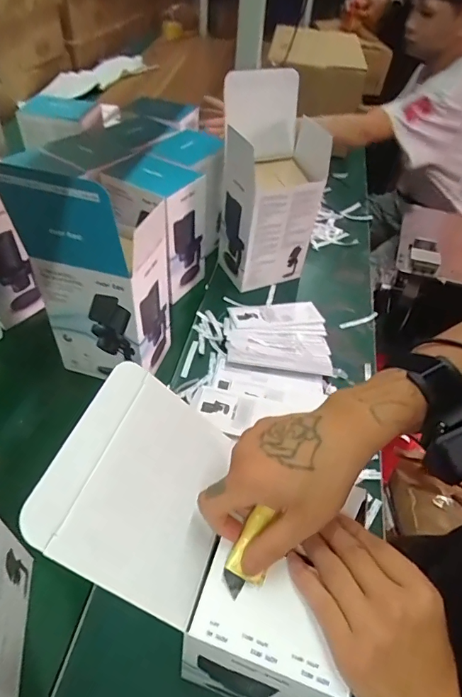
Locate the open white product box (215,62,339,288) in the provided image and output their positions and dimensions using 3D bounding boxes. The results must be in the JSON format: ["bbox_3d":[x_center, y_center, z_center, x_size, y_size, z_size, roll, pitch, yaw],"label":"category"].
[{"bbox_3d":[0.076,-0.312,0.844,0.171,0.370,0.155,-19,51,-23],"label":"open white product box"}]

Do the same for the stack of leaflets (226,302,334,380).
[{"bbox_3d":[0.089,-0.031,0.807,0.190,0.037,0.212,3,46,-3],"label":"stack of leaflets"}]

